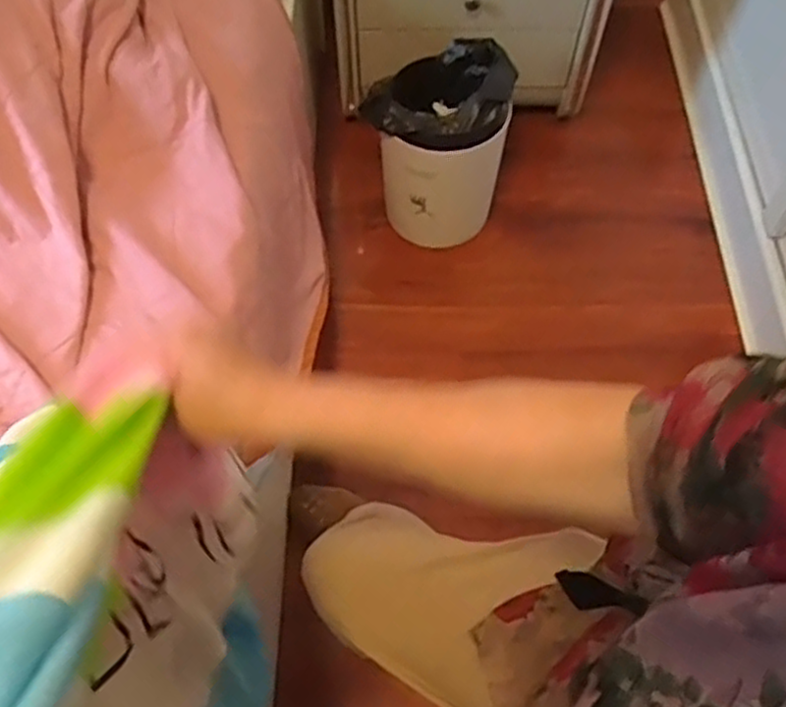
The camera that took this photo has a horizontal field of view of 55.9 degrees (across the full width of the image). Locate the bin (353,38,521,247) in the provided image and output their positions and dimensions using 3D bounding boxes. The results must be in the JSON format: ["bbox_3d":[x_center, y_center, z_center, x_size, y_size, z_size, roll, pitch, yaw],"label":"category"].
[{"bbox_3d":[0.085,-0.370,1.316,0.226,0.260,0.242,14,60,7],"label":"bin"}]

